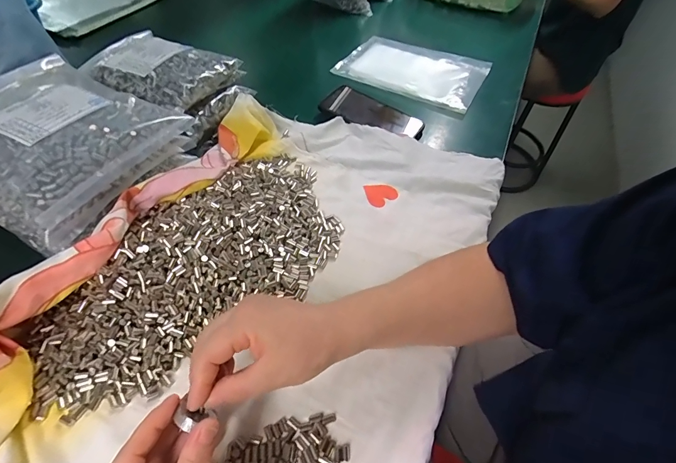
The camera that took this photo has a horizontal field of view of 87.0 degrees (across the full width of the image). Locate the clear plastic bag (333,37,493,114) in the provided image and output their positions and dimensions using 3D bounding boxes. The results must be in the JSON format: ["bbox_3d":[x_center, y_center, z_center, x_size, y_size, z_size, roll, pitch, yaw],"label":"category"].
[{"bbox_3d":[0.144,-0.321,0.684,0.263,0.014,0.178,25,53,15],"label":"clear plastic bag"}]

